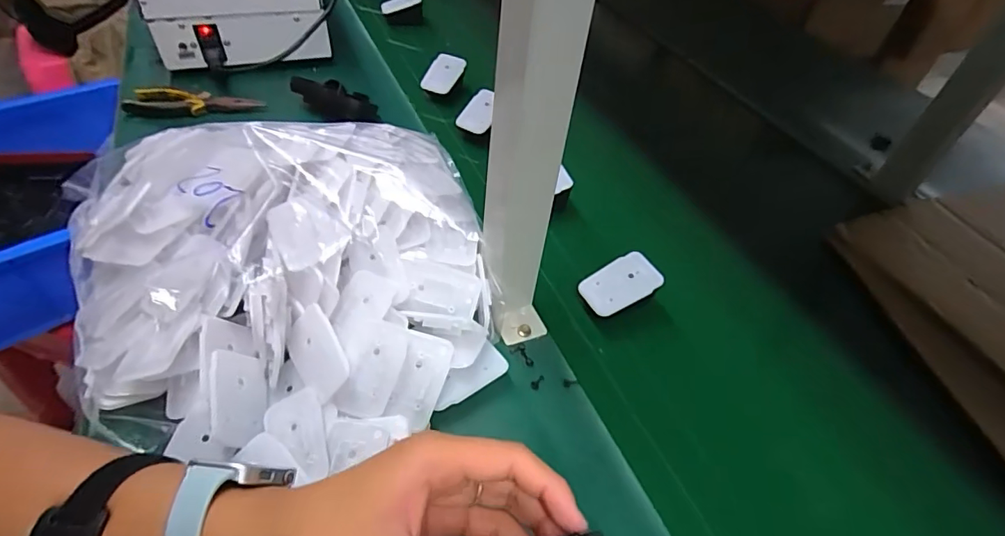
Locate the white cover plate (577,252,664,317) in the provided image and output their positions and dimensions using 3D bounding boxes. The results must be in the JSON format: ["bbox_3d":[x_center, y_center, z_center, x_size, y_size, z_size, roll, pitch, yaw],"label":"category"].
[{"bbox_3d":[0.105,0.014,0.454,0.067,0.006,0.043,-31,62,-5],"label":"white cover plate"}]

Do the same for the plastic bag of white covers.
[{"bbox_3d":[-0.179,-0.004,0.408,0.321,0.083,0.319,-10,51,-14],"label":"plastic bag of white covers"}]

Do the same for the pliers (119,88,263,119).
[{"bbox_3d":[-0.379,-0.203,0.624,0.156,0.018,0.042,2,49,-4],"label":"pliers"}]

